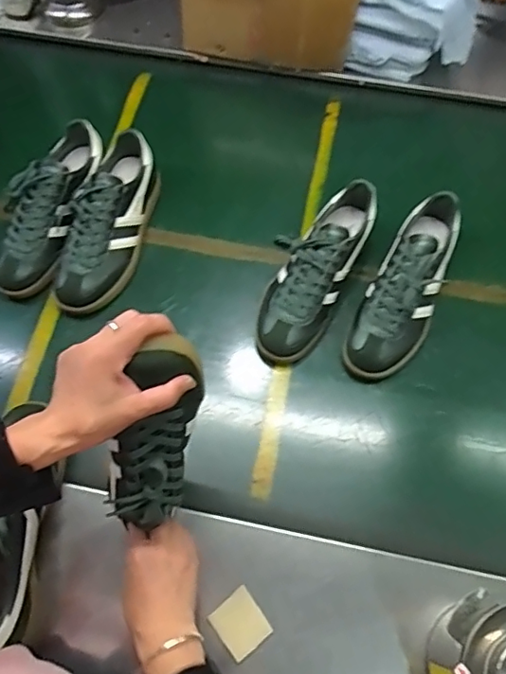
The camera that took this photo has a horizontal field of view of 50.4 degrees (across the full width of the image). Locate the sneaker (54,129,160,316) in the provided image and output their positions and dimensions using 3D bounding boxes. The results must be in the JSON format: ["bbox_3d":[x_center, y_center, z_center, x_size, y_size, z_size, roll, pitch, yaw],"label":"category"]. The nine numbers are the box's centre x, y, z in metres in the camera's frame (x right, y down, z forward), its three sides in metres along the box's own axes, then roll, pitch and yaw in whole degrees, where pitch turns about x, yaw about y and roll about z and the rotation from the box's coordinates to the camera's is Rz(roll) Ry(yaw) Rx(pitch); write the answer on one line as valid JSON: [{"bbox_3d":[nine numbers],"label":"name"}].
[{"bbox_3d":[-0.211,-0.167,0.769,0.091,0.087,0.267,15,77,6],"label":"sneaker"}]

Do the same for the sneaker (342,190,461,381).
[{"bbox_3d":[0.215,-0.071,0.739,0.100,0.091,0.278,26,77,11],"label":"sneaker"}]

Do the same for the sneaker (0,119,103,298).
[{"bbox_3d":[-0.293,-0.184,0.774,0.094,0.091,0.264,16,76,6],"label":"sneaker"}]

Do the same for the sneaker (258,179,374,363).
[{"bbox_3d":[0.082,-0.097,0.751,0.099,0.083,0.278,27,77,12],"label":"sneaker"}]

